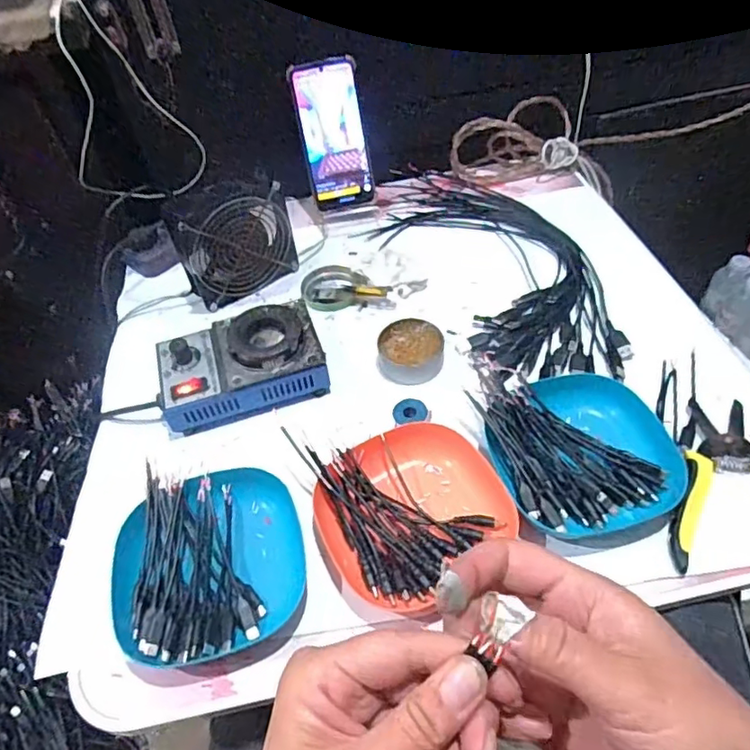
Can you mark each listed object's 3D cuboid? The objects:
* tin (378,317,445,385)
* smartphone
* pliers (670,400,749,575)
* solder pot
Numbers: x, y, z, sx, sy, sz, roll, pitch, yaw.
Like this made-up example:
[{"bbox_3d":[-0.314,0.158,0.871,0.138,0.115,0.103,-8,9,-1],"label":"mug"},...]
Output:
[{"bbox_3d":[0.035,-0.023,0.563,0.063,0.026,0.061,-3,51,4],"label":"tin"},{"bbox_3d":[-0.049,-0.284,0.686,0.075,0.161,0.014,-12,25,-4],"label":"smartphone"},{"bbox_3d":[0.286,0.083,0.451,0.116,0.017,0.154,5,52,10],"label":"pliers"},{"bbox_3d":[-0.126,-0.013,0.547,0.151,0.062,0.097,-16,51,-7],"label":"solder pot"}]

